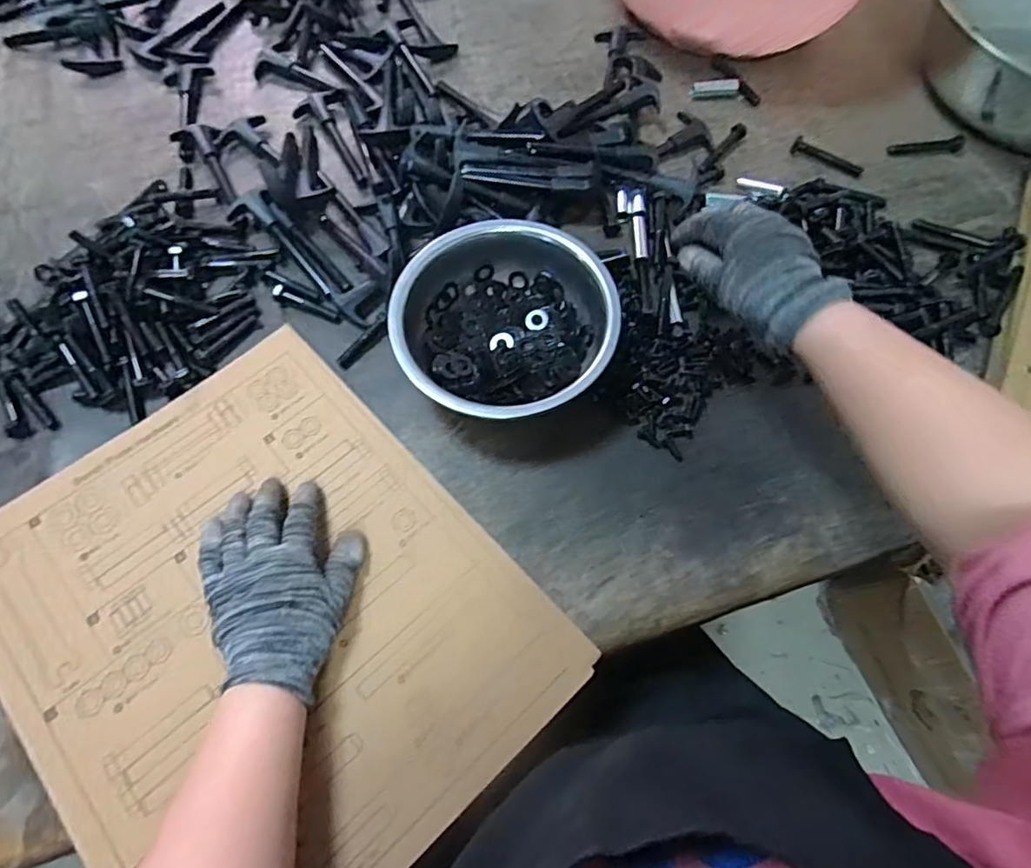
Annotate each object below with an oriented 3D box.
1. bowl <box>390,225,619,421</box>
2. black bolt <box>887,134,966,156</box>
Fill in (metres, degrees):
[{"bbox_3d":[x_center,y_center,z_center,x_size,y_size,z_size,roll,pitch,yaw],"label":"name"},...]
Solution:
[{"bbox_3d":[-0.008,-0.081,0.466,0.160,0.062,0.163,0,66,-1],"label":"bowl"},{"bbox_3d":[0.436,-0.306,0.611,0.086,0.017,0.009,-4,66,-3],"label":"black bolt"}]

